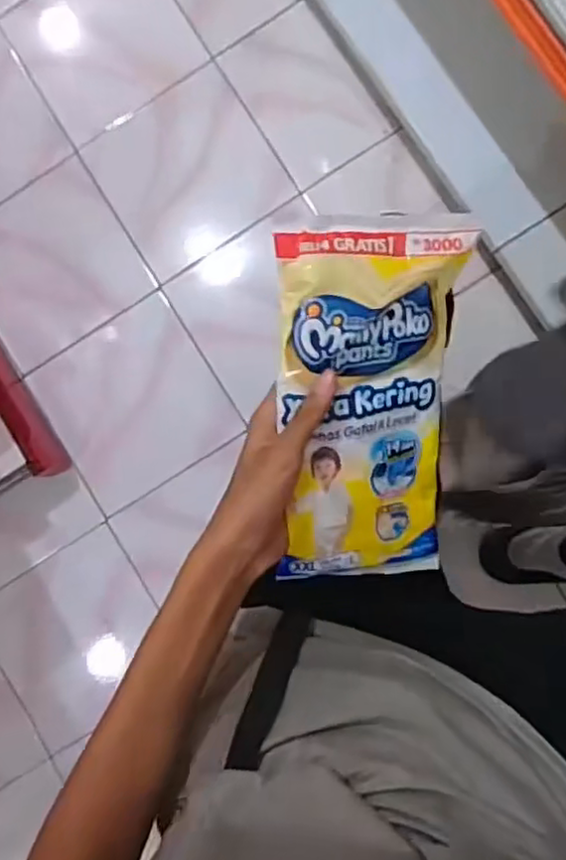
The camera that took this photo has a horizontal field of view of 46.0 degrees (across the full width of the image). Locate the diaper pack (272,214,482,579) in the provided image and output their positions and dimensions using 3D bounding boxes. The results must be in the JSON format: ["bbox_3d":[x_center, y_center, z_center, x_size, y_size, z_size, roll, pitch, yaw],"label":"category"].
[{"bbox_3d":[0.064,-0.011,0.497,0.134,0.034,0.280,-8,113,-21],"label":"diaper pack"}]

